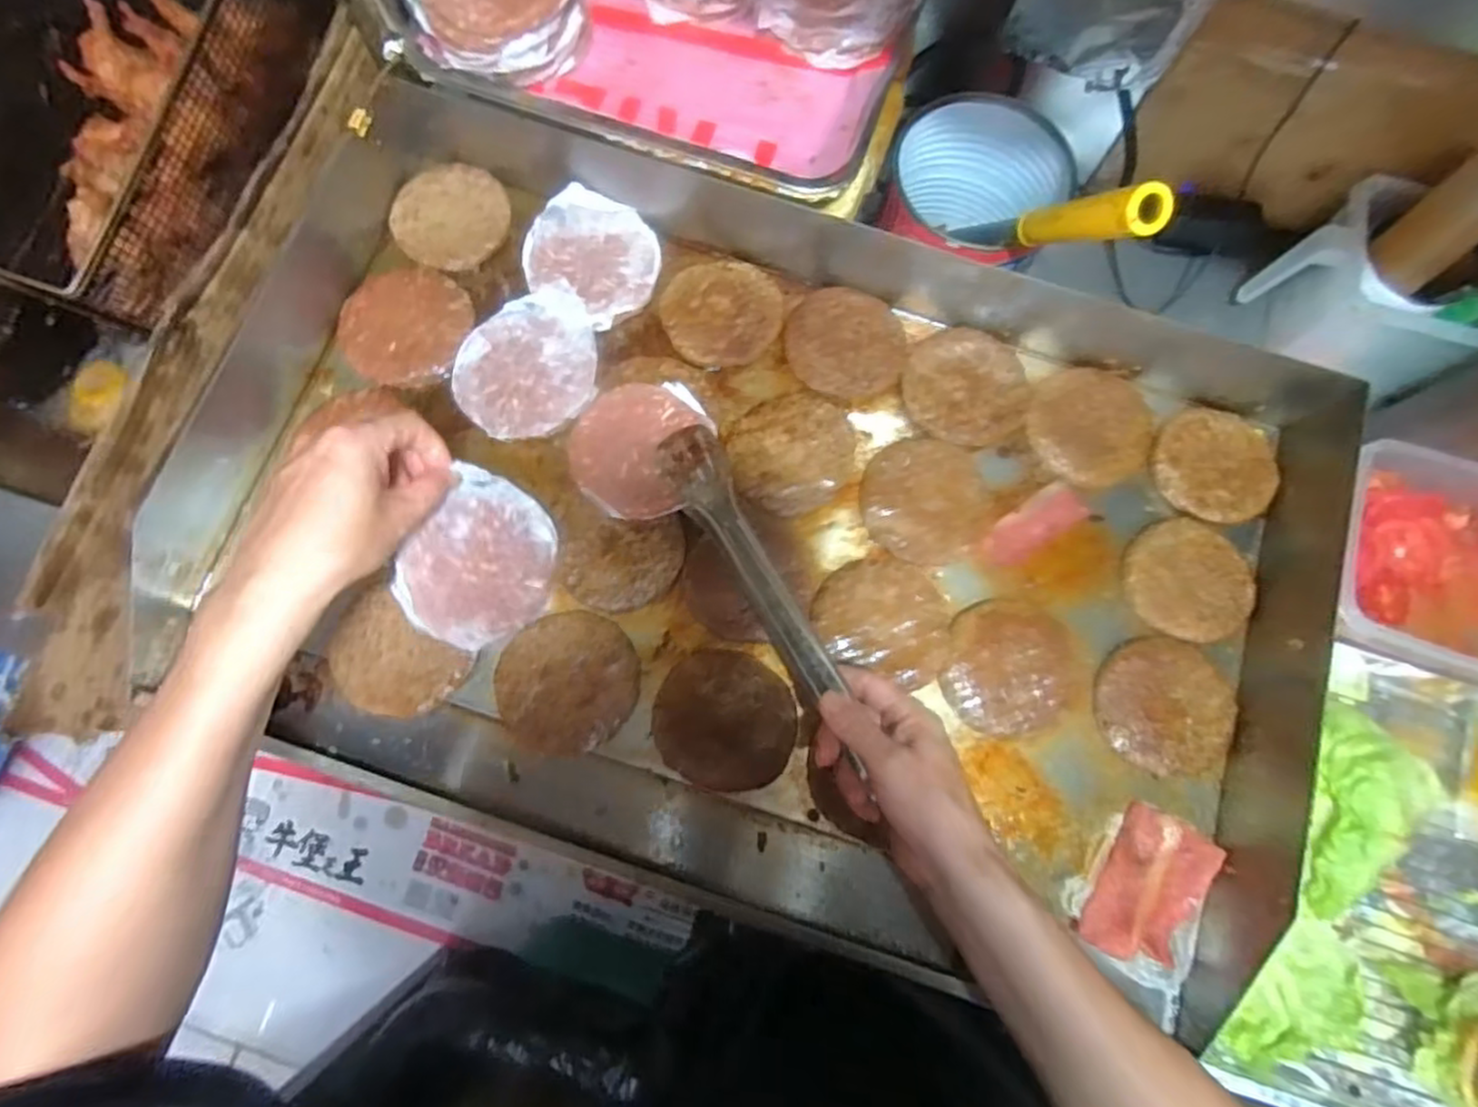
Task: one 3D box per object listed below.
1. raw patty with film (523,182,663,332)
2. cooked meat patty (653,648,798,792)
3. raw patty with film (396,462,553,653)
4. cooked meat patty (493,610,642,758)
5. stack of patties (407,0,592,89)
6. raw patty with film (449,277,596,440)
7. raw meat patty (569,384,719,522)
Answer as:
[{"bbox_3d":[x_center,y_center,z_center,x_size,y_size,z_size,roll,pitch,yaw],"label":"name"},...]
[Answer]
[{"bbox_3d":[-0.116,-0.236,0.565,0.103,0.021,0.094,0,85,-1],"label":"raw patty with film"},{"bbox_3d":[-0.009,0.116,0.494,0.096,0.015,0.092,5,77,-2],"label":"cooked meat patty"},{"bbox_3d":[-0.167,0.008,0.470,0.011,0.098,0.107,22,83,46],"label":"raw patty with film"},{"bbox_3d":[-0.120,0.091,0.499,0.095,0.011,0.096,0,85,-1],"label":"cooked meat patty"},{"bbox_3d":[-0.167,-0.392,0.506,0.102,0.070,0.109,27,78,3],"label":"stack of patties"},{"bbox_3d":[-0.160,-0.144,0.551,0.115,0.017,0.101,-34,81,-9],"label":"raw patty with film"},{"bbox_3d":[-0.077,-0.077,0.523,0.094,0.006,0.097,18,80,6],"label":"raw meat patty"}]

